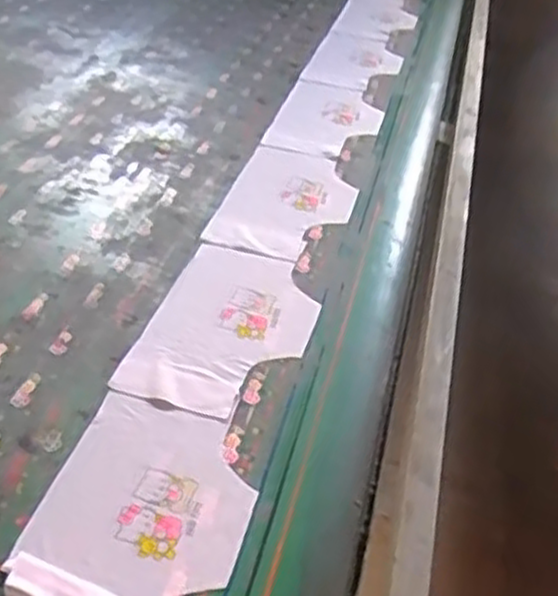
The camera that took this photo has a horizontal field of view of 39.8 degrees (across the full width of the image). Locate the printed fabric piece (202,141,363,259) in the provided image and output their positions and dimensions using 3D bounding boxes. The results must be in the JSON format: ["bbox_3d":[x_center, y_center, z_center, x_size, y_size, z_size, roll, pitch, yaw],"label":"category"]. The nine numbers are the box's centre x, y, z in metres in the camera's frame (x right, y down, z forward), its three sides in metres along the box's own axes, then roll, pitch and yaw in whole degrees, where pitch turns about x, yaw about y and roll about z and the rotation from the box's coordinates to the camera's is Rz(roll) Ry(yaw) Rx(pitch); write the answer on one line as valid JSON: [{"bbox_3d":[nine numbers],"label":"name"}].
[{"bbox_3d":[0.016,-0.136,1.046,0.166,0.008,0.270,13,38,8],"label":"printed fabric piece"}]

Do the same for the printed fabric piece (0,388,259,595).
[{"bbox_3d":[-0.108,0.171,0.631,0.161,0.009,0.220,14,38,7],"label":"printed fabric piece"}]

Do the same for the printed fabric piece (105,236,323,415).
[{"bbox_3d":[-0.049,0.026,0.828,0.161,0.004,0.267,13,38,9],"label":"printed fabric piece"}]

